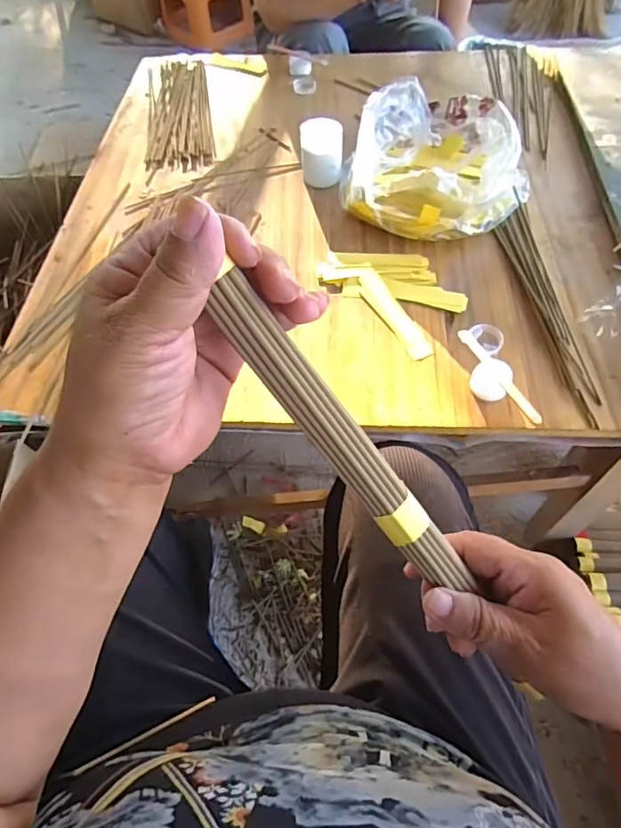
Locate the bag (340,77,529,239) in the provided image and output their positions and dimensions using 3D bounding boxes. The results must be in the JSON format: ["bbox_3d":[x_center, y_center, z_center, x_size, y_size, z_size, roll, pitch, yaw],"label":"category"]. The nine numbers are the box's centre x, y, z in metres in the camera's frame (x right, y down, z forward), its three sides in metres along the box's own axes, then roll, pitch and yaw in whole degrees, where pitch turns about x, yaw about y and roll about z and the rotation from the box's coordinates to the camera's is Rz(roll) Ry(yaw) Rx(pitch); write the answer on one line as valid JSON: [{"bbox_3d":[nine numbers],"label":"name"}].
[{"bbox_3d":[0.162,-0.325,0.645,0.232,0.082,0.227,15,60,11],"label":"bag"}]

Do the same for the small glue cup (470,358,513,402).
[{"bbox_3d":[0.181,-0.035,0.505,0.035,0.032,0.030,19,61,14],"label":"small glue cup"}]

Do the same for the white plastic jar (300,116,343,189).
[{"bbox_3d":[0.015,-0.354,0.685,0.057,0.070,0.053,1,58,3],"label":"white plastic jar"}]

